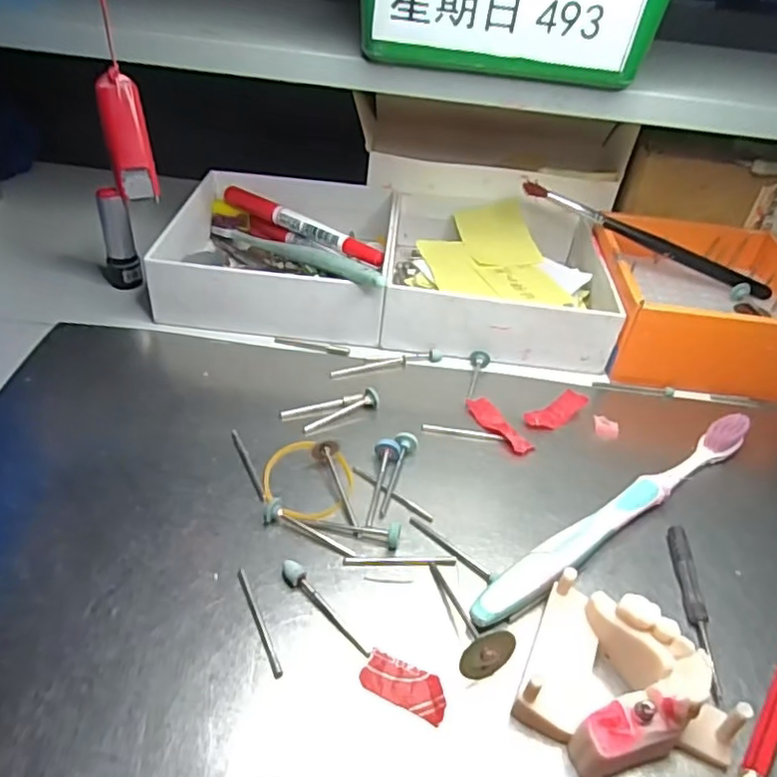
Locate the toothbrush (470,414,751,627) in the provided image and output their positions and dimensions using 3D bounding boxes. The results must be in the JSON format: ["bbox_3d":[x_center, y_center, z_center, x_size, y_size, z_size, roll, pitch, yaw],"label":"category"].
[{"bbox_3d":[0.104,0.050,0.270,0.182,0.017,0.015,-23,48,-31],"label":"toothbrush"}]

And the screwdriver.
[{"bbox_3d":[0.118,0.083,0.242,0.009,0.009,0.069,9,40,3],"label":"screwdriver"}]

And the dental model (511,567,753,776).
[{"bbox_3d":[0.075,0.097,0.201,0.067,0.030,0.050,30,45,26],"label":"dental model"}]

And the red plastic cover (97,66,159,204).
[{"bbox_3d":[-0.100,-0.096,0.241,0.015,0.046,0.005,-12,21,-17],"label":"red plastic cover"}]

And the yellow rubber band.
[{"bbox_3d":[-0.035,0.038,0.274,0.039,0.005,0.045,0,41,-3],"label":"yellow rubber band"}]

